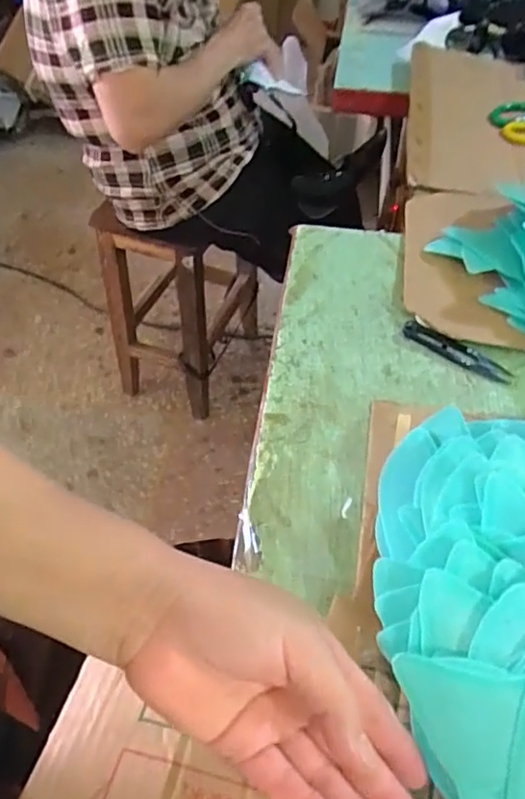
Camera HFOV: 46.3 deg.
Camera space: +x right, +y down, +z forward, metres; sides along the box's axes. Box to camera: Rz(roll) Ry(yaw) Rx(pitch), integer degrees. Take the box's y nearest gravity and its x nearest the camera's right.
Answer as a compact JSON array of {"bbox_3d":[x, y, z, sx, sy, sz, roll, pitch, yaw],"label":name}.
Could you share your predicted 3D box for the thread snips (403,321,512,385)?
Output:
[{"bbox_3d":[0.170,-0.044,0.541,0.101,0.008,0.017,31,55,24],"label":"thread snips"}]

